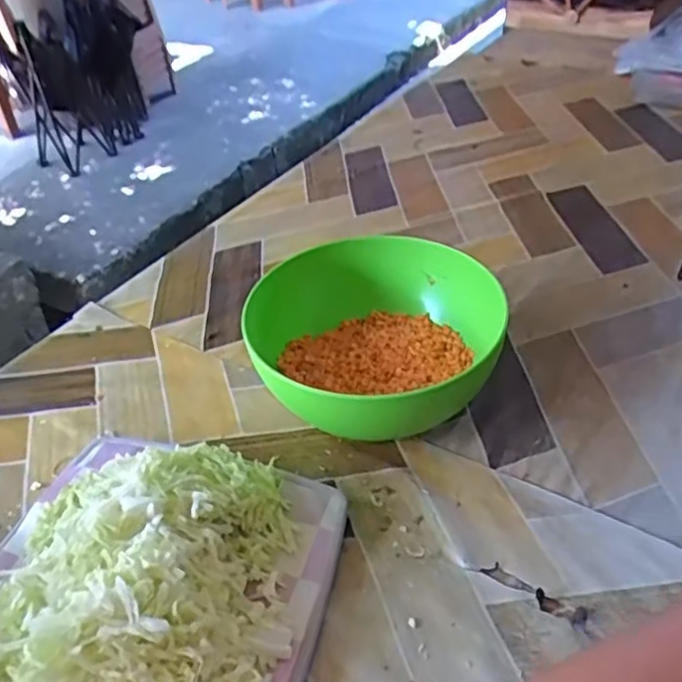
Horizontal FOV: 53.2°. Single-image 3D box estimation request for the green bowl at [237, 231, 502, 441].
[{"bbox_3d":[0.032,0.010,0.511,0.157,0.089,0.177,6,41,14],"label":"green bowl"}]

